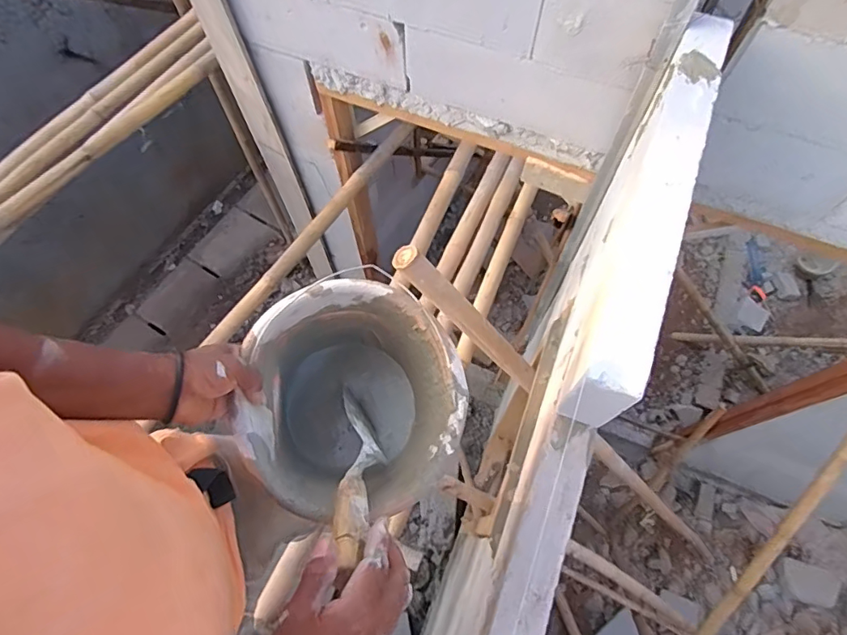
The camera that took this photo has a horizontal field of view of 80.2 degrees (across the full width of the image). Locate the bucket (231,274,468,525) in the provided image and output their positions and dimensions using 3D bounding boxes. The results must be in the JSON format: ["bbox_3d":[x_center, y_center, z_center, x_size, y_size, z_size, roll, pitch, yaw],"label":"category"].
[{"bbox_3d":[-0.076,0.108,0.619,0.235,0.214,0.243,0,67,1],"label":"bucket"}]

